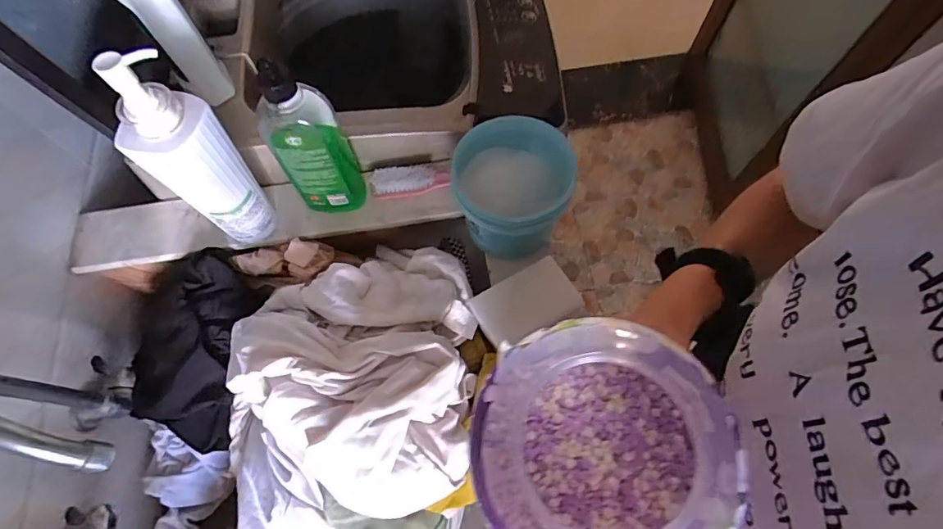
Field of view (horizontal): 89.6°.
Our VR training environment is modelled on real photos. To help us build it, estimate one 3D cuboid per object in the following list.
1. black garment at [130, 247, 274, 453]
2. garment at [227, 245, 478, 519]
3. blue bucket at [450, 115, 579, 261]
[{"bbox_3d":[-0.327,0.093,0.559,0.135,0.101,0.217,12,68,7],"label":"black garment"},{"bbox_3d":[-0.126,0.084,0.474,0.252,0.080,0.287,2,67,3],"label":"garment"},{"bbox_3d":[0.041,-0.073,0.511,0.107,0.114,0.119,-4,67,0],"label":"blue bucket"}]

